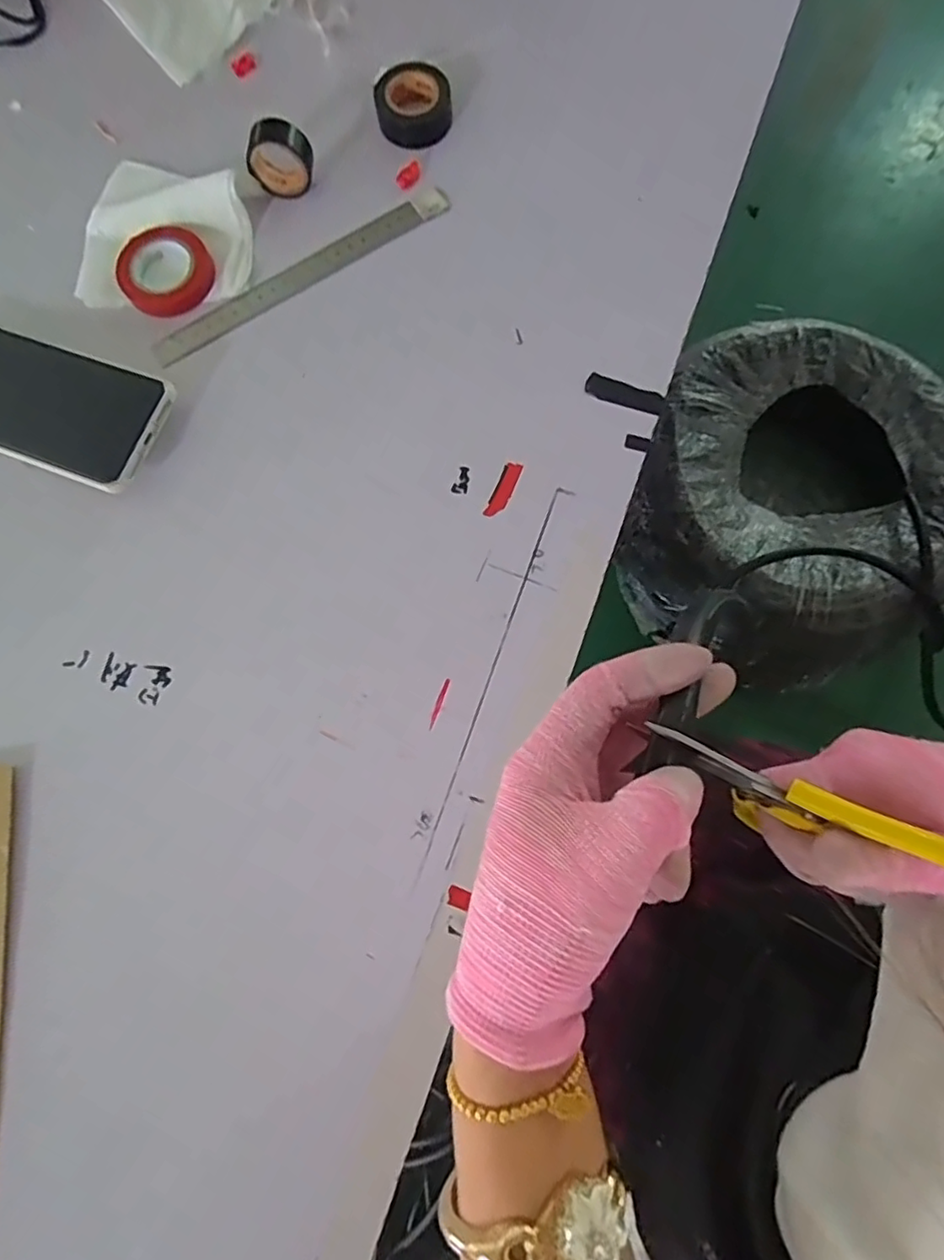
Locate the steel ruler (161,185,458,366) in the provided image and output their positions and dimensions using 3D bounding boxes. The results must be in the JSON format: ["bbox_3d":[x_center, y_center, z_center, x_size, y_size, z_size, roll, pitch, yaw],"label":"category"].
[{"bbox_3d":[-0.114,-0.239,0.410,0.218,0.008,0.021,-32,79,-4],"label":"steel ruler"}]

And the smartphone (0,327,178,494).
[{"bbox_3d":[-0.269,-0.143,0.387,0.158,0.016,0.077,21,81,6],"label":"smartphone"}]

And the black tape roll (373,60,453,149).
[{"bbox_3d":[-0.041,-0.365,0.428,0.052,0.023,0.052,0,79,2],"label":"black tape roll"}]

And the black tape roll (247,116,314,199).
[{"bbox_3d":[-0.127,-0.312,0.408,0.043,0.038,0.022,5,79,3],"label":"black tape roll"}]

